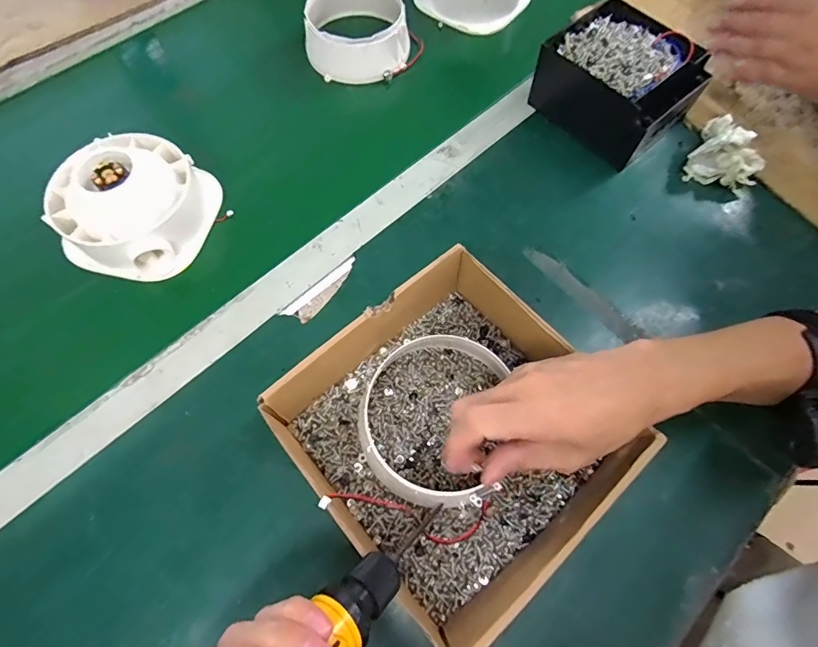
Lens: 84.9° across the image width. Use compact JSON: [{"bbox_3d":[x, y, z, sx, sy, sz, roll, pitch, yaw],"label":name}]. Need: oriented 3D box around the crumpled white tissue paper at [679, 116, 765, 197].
[{"bbox_3d":[0.342,-0.181,0.474,0.072,0.041,0.067,31,69,11],"label":"crumpled white tissue paper"}]

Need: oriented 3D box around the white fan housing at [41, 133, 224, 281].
[{"bbox_3d":[-0.265,-0.118,0.424,0.131,0.062,0.130,1,66,-2],"label":"white fan housing"}]

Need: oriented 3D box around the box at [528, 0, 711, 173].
[{"bbox_3d":[0.227,-0.265,0.489,0.127,0.073,0.149,-41,74,-17],"label":"box"}]

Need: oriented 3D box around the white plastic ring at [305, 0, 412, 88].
[{"bbox_3d":[-0.061,-0.358,0.541,0.125,0.052,0.122,-2,66,-3],"label":"white plastic ring"}]

